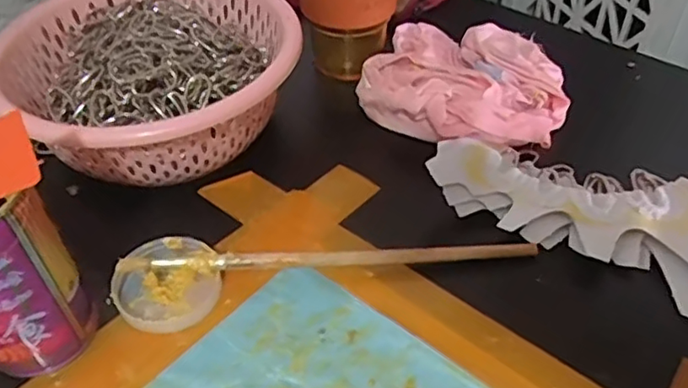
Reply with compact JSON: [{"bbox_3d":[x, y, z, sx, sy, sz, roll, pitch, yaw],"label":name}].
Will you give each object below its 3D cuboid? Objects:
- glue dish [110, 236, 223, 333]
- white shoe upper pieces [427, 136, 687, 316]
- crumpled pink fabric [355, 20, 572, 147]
[{"bbox_3d":[-0.114,0.055,0.388,0.063,0.027,0.063,-31,52,-26],"label":"glue dish"},{"bbox_3d":[0.179,0.012,0.413,0.239,0.037,0.090,22,49,22],"label":"white shoe upper pieces"},{"bbox_3d":[0.110,-0.100,0.522,0.167,0.047,0.161,23,50,23],"label":"crumpled pink fabric"}]

